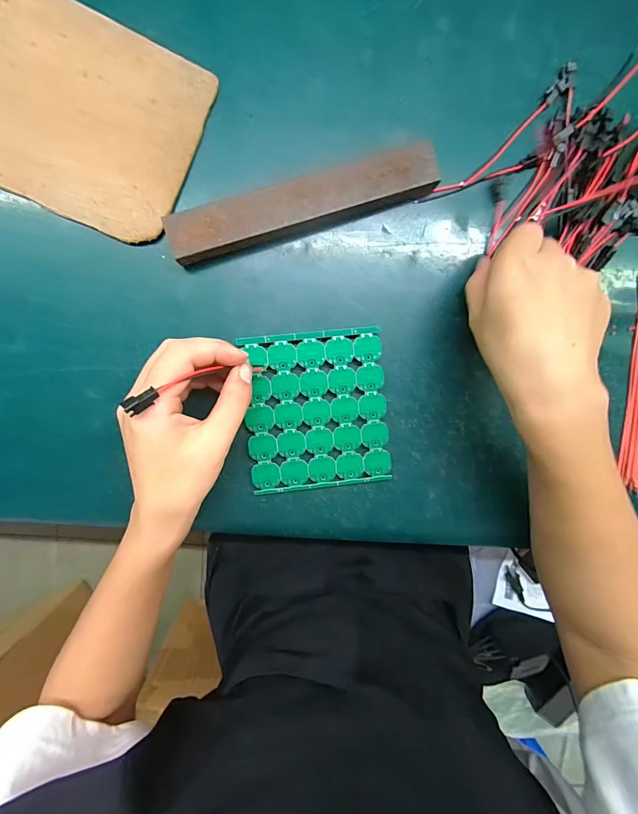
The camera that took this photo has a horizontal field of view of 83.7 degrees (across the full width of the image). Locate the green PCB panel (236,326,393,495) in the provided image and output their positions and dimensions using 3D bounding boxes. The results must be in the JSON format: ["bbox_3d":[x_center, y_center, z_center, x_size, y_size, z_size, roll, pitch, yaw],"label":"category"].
[{"bbox_3d":[-0.002,0.003,0.271,0.105,0.004,0.118,-5,96,-3],"label":"green PCB panel"}]

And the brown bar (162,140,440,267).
[{"bbox_3d":[-0.010,-0.144,0.255,0.192,0.021,0.035,-18,97,-2],"label":"brown bar"}]

